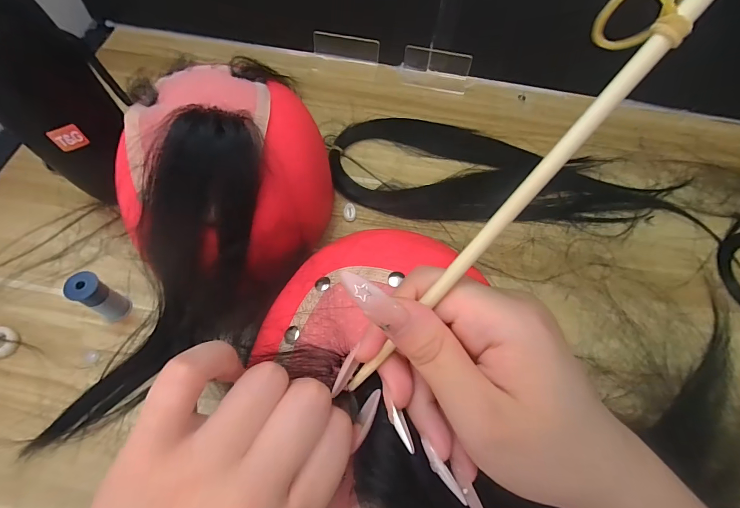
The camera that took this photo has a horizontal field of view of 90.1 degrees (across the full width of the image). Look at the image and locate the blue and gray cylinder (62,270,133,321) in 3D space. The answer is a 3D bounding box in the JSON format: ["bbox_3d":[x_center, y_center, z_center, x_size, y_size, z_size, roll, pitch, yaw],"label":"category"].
[{"bbox_3d":[-0.206,0.033,0.281,0.018,0.050,0.021,33,65,13],"label":"blue and gray cylinder"}]

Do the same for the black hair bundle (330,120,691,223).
[{"bbox_3d":[0.135,-0.091,0.398,0.345,0.020,0.126,3,62,-2],"label":"black hair bundle"}]

